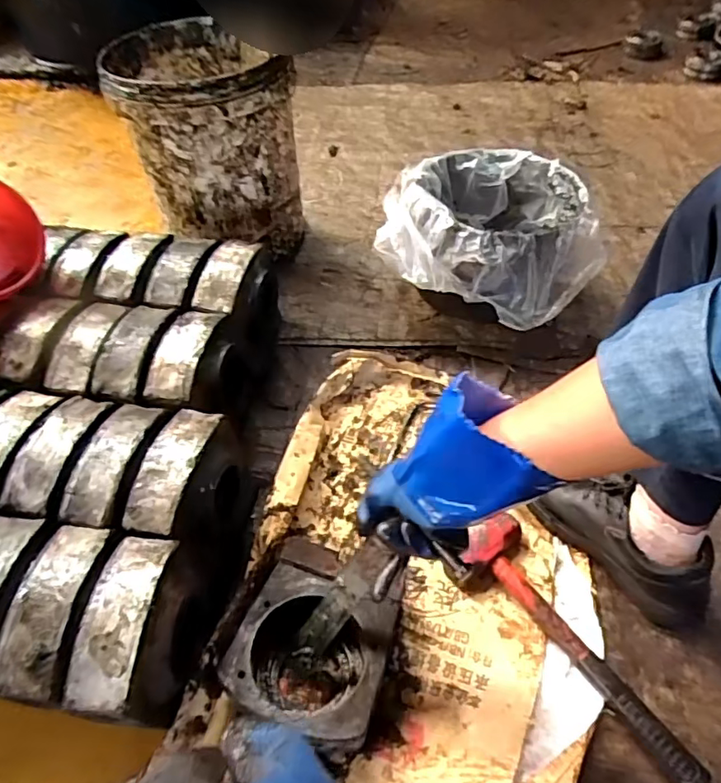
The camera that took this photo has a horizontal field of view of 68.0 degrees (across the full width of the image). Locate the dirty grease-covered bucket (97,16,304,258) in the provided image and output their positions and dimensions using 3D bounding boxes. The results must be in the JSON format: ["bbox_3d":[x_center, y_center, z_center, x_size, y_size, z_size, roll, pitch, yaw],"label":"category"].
[{"bbox_3d":[-0.270,-0.458,1.011,0.289,0.328,0.303,-1,51,2],"label":"dirty grease-covered bucket"}]

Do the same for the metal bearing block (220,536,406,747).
[{"bbox_3d":[-0.050,0.273,0.594,0.162,0.090,0.172,14,53,14],"label":"metal bearing block"}]

